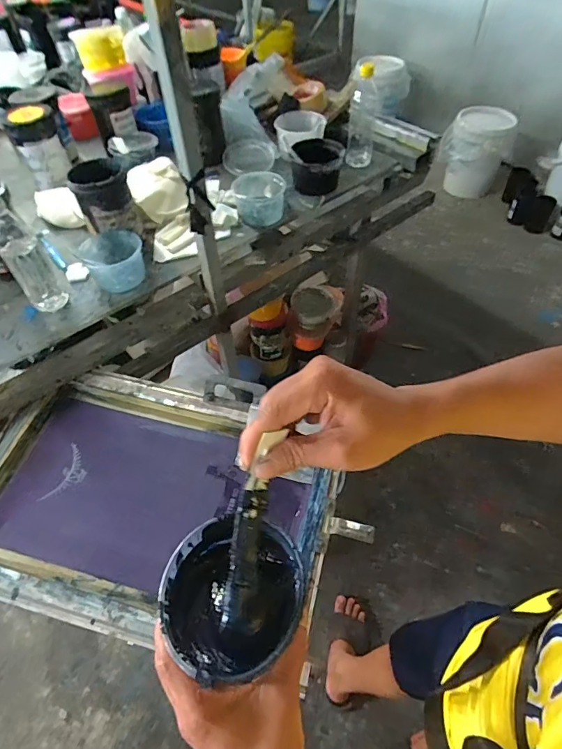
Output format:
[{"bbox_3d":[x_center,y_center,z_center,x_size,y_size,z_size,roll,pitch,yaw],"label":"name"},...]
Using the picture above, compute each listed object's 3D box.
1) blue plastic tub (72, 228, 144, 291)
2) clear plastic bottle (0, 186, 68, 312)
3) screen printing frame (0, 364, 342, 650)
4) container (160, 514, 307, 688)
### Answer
[{"bbox_3d":[-0.327,-0.222,0.850,0.118,0.061,0.110,-1,54,2],"label":"blue plastic tub"},{"bbox_3d":[-0.446,-0.208,0.749,0.061,0.228,0.057,-32,59,-19],"label":"clear plastic bottle"},{"bbox_3d":[-0.215,0.199,0.719,0.585,0.050,0.393,11,55,10],"label":"screen printing frame"},{"bbox_3d":[-0.036,0.187,0.357,0.124,0.073,0.124,5,38,-1],"label":"container"}]

